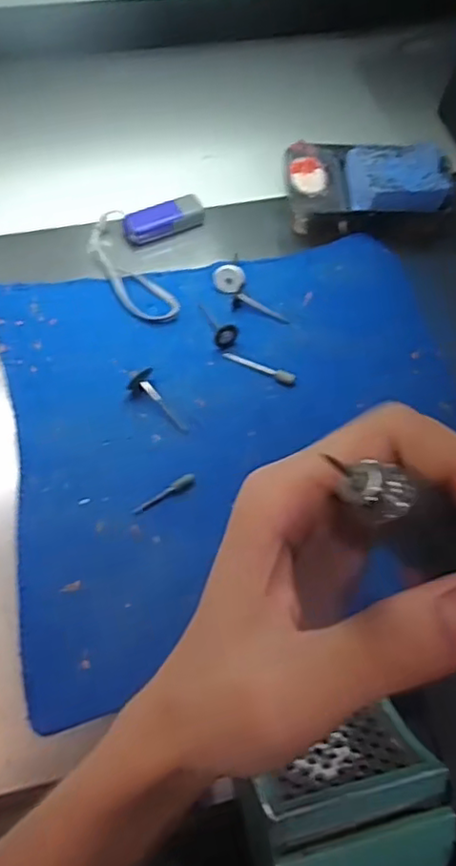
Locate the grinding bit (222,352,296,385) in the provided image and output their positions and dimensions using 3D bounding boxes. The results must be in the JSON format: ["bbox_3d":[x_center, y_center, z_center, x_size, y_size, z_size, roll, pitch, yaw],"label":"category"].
[{"bbox_3d":[0.022,-0.045,0.411,0.051,0.005,0.008,24,63,9],"label":"grinding bit"}]

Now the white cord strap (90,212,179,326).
[{"bbox_3d":[-0.073,-0.120,0.439,0.035,0.013,0.105,-26,67,-16],"label":"white cord strap"}]

